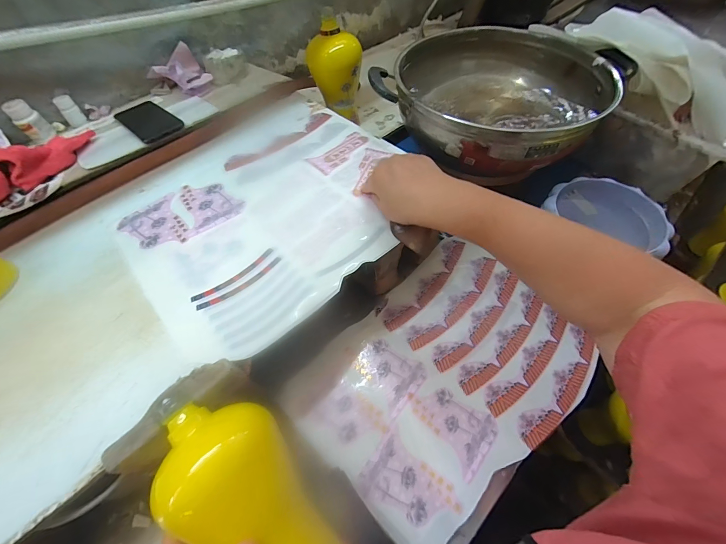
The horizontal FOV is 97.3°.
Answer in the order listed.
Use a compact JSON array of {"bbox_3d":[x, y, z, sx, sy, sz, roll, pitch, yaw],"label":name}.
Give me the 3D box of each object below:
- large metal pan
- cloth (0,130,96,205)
[{"bbox_3d":[0.230,-0.301,0.538,0.315,0.105,0.340,32,64,21],"label":"large metal pan"},{"bbox_3d":[-0.519,-0.170,0.490,0.075,0.059,0.215,27,62,20],"label":"cloth"}]

